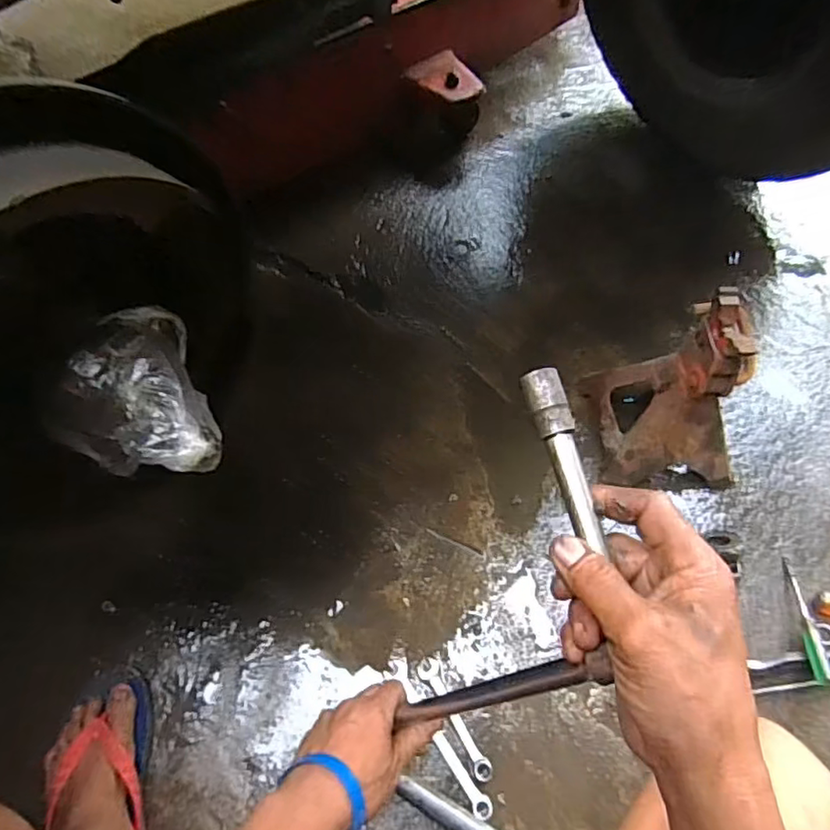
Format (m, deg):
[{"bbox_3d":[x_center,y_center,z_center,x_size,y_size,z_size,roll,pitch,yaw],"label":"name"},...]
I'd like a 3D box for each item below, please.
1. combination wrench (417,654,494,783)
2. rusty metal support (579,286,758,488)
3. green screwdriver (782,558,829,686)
[{"bbox_3d":[0.050,0.370,0.724,0.026,0.007,0.145,-28,65,-14],"label":"combination wrench"},{"bbox_3d":[0.368,-0.034,0.814,0.192,0.251,0.185,-1,61,0],"label":"rusty metal support"},{"bbox_3d":[0.509,0.264,0.774,0.025,0.024,0.169,9,42,5],"label":"green screwdriver"}]

